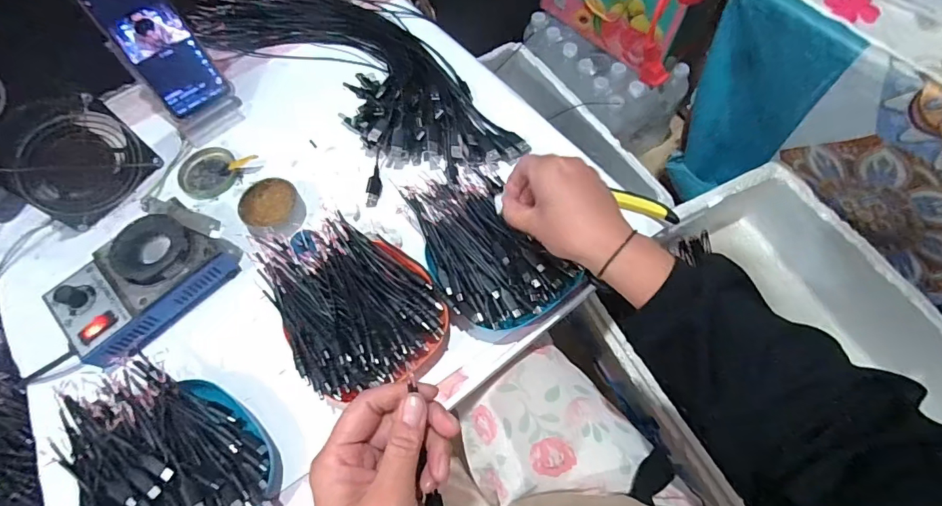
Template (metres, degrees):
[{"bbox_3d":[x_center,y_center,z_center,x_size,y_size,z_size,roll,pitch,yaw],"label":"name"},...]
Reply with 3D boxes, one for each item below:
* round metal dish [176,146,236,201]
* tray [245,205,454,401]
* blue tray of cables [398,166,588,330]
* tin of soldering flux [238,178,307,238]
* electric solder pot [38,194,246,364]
[{"bbox_3d":[-0.315,-0.095,0.541,0.073,0.009,0.066,40,73,17],"label":"round metal dish"},{"bbox_3d":[-0.113,0.041,0.432,0.136,0.062,0.179,-33,69,-12],"label":"tray"},{"bbox_3d":[0.008,-0.009,0.449,0.126,0.044,0.179,-34,69,-12],"label":"blue tray of cables"},{"bbox_3d":[-0.216,-0.046,0.497,0.062,0.026,0.071,-30,68,-11],"label":"tin of soldering flux"},{"bbox_3d":[-0.325,0.026,0.452,0.109,0.061,0.162,32,71,15],"label":"electric solder pot"}]

